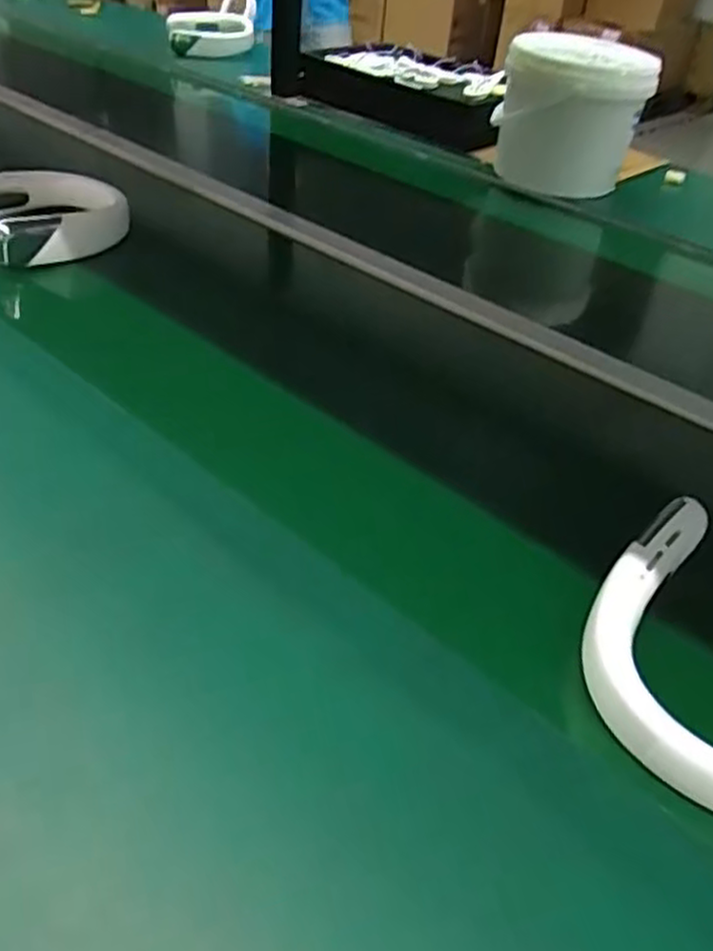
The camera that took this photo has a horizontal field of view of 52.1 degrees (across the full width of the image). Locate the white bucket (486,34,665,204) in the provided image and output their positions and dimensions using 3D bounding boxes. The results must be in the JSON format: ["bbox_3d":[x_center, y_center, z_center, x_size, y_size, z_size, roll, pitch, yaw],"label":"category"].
[{"bbox_3d":[0.349,-0.592,1.216,0.211,0.213,0.211,8,41,-5],"label":"white bucket"}]

